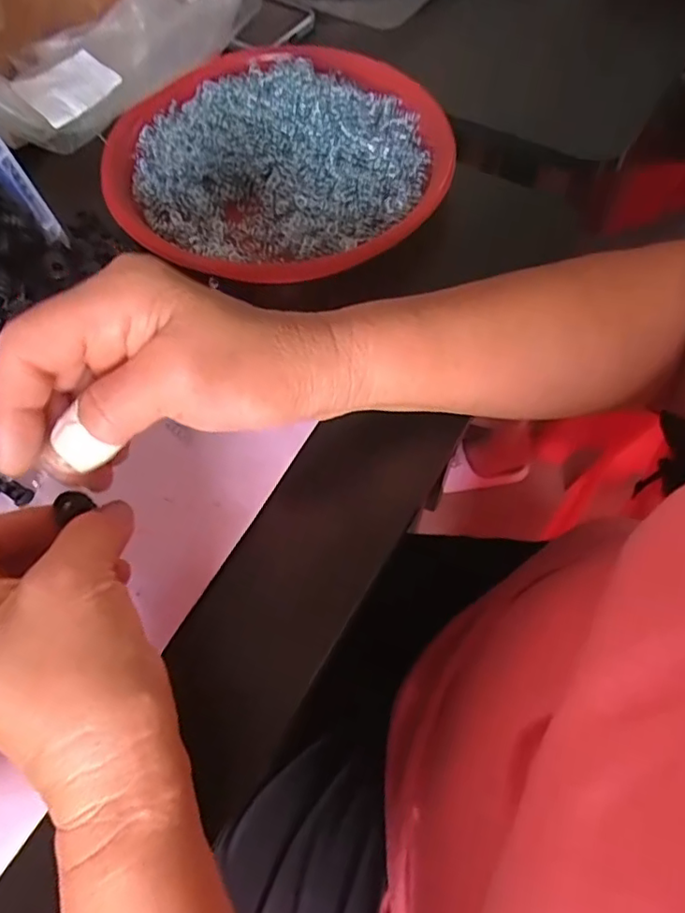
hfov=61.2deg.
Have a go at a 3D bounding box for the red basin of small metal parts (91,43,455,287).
[{"bbox_3d":[-0.045,-0.218,0.401,0.237,0.055,0.212,-11,62,-4],"label":"red basin of small metal parts"}]

